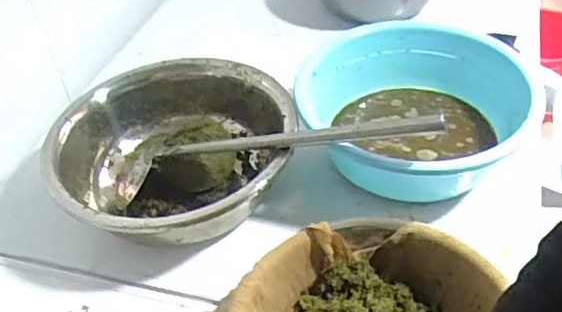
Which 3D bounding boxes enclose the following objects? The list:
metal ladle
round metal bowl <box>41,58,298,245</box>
[{"bbox_3d":[-0.042,-0.011,0.810,0.521,0.058,0.134,-8,40,22],"label":"metal ladle"},{"bbox_3d":[-0.146,-0.001,0.854,0.311,0.145,0.333,-3,43,3],"label":"round metal bowl"}]

